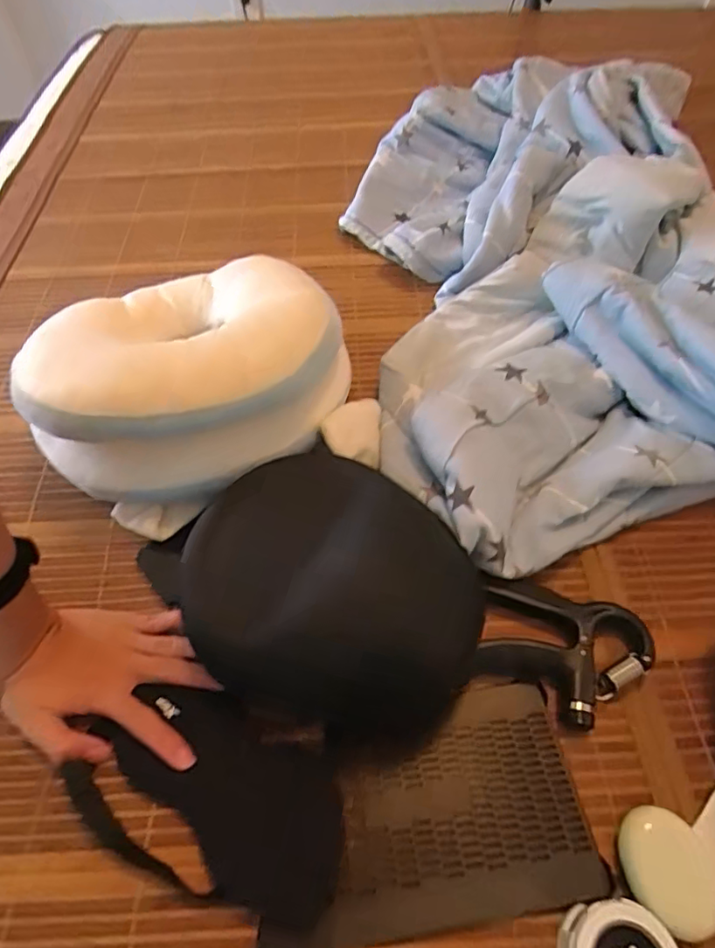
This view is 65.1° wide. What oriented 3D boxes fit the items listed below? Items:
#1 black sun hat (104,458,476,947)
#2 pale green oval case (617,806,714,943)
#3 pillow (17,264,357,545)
[{"bbox_3d":[-0.024,0.086,0.408,0.218,0.076,0.166,26,59,17],"label":"black sun hat"},{"bbox_3d":[0.187,0.239,0.338,0.050,0.018,0.063,-17,57,-12],"label":"pale green oval case"},{"bbox_3d":[-0.152,-0.098,0.516,0.260,0.123,0.273,32,61,21],"label":"pillow"}]

